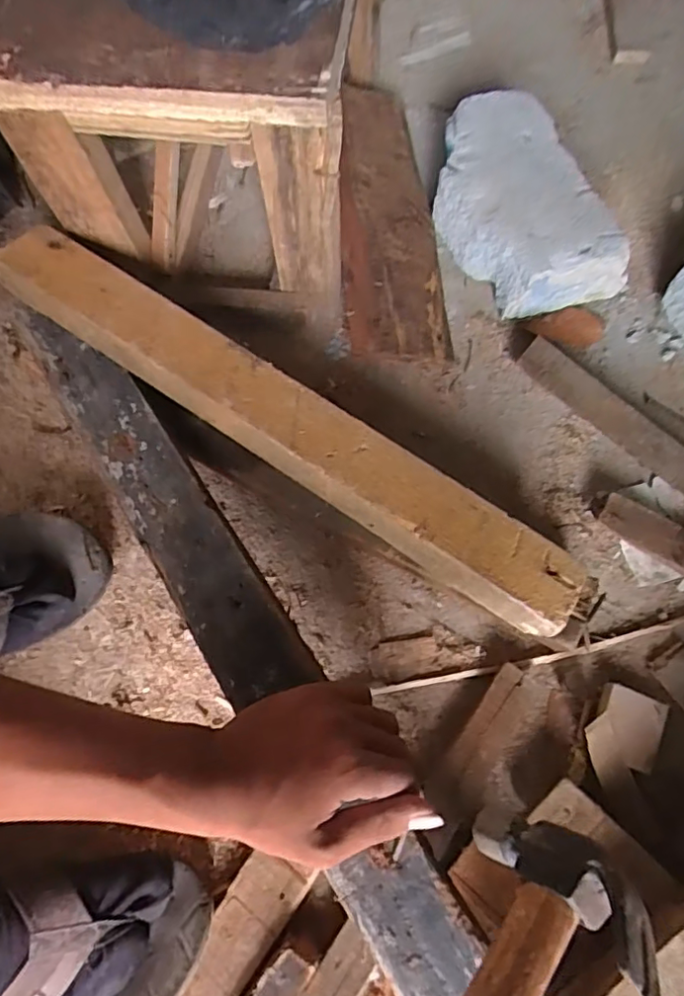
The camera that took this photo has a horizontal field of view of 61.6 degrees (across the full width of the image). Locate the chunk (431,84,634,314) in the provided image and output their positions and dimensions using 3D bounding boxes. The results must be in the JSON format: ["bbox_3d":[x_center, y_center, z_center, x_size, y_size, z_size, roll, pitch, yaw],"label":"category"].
[{"bbox_3d":[0.164,-0.269,0.542,0.124,0.072,0.207,-26,74,-6],"label":"chunk"}]

